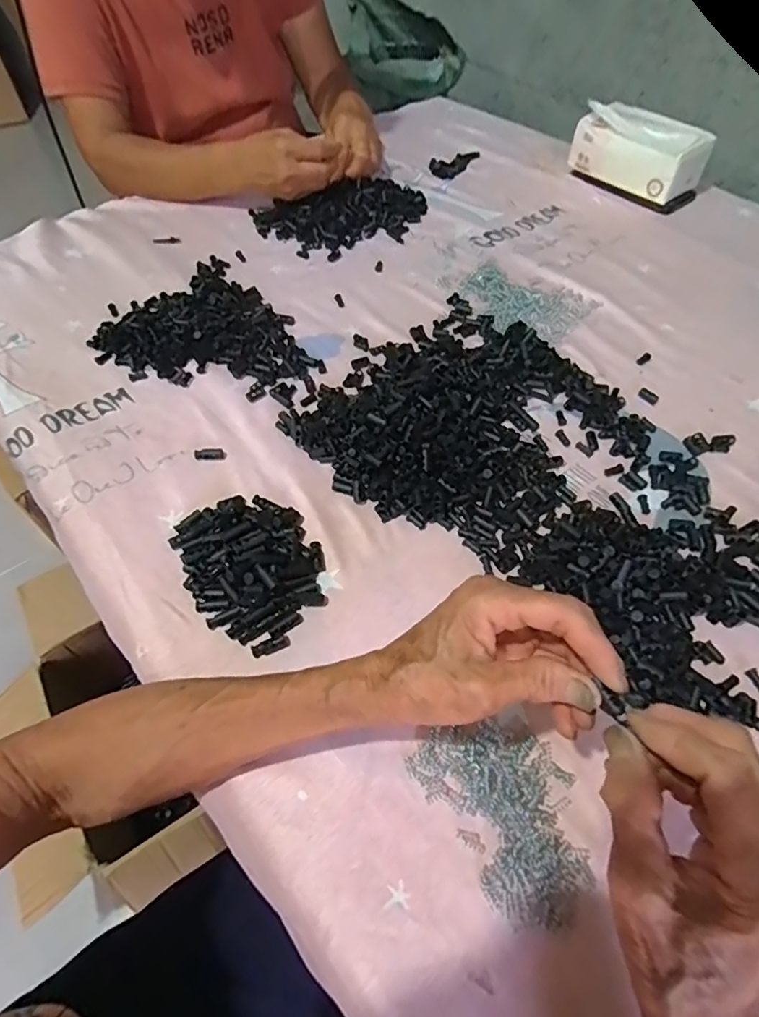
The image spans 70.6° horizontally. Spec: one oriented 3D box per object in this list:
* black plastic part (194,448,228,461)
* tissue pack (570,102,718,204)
[{"bbox_3d":[-0.151,-0.048,0.479,0.028,0.005,0.012,-7,56,-5],"label":"black plastic part"},{"bbox_3d":[0.368,-0.506,0.765,0.099,0.079,0.177,-32,61,-20],"label":"tissue pack"}]

